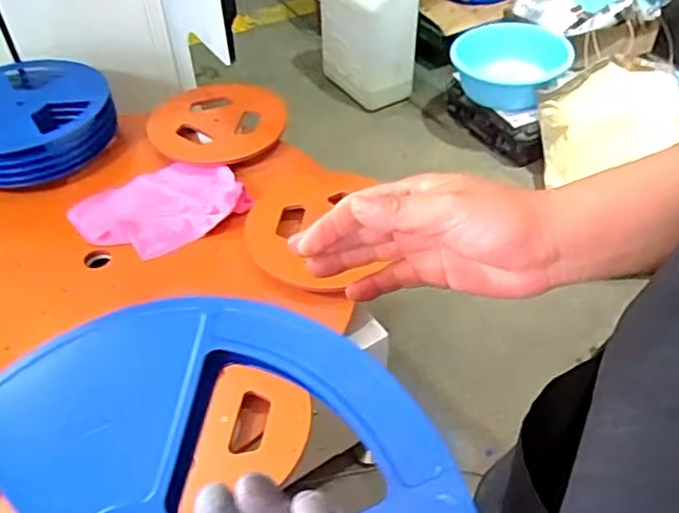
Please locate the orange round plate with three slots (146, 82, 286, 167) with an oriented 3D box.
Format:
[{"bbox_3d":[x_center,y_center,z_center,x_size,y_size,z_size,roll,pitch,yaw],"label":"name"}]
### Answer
[{"bbox_3d":[-0.251,-0.277,1.288,0.272,0.016,0.256,-1,51,1],"label":"orange round plate with three slots"}]

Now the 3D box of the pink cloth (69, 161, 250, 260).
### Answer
[{"bbox_3d":[-0.323,-0.093,1.125,0.288,0.049,0.212,-24,50,-22],"label":"pink cloth"}]

